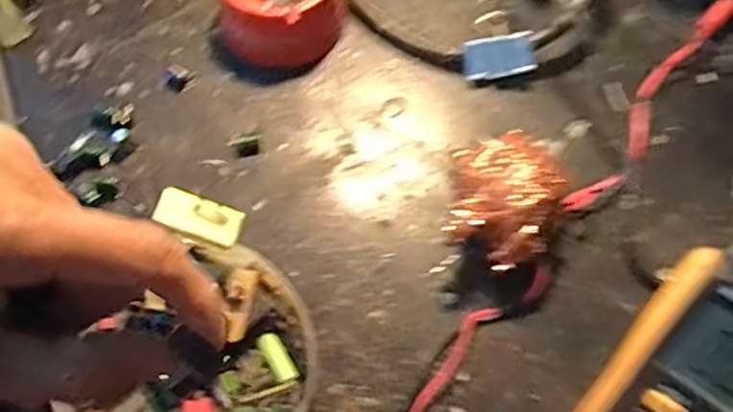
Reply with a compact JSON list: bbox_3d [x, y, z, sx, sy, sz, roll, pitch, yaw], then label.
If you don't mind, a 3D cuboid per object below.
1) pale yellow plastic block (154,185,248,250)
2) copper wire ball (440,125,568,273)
[{"bbox_3d":[-0.086,0.006,0.341,0.044,0.008,0.022,21,66,-12],"label":"pale yellow plastic block"},{"bbox_3d":[0.077,0.003,0.383,0.060,0.056,0.068,9,66,4],"label":"copper wire ball"}]

